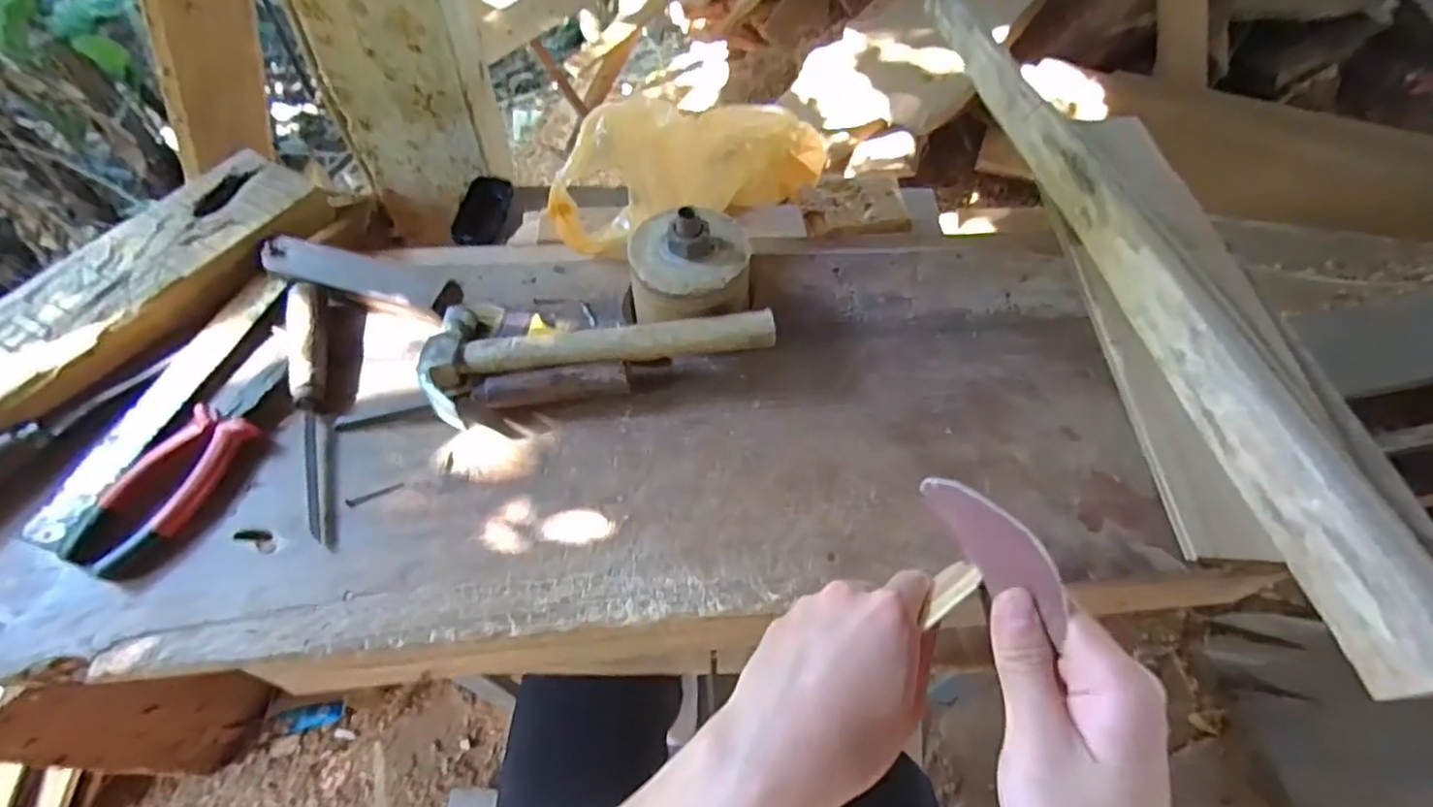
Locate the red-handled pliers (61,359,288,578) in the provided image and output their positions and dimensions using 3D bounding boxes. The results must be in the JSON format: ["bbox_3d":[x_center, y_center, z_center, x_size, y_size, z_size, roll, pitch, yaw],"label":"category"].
[{"bbox_3d":[-0.405,0.040,0.481,0.070,0.015,0.178,18,58,8],"label":"red-handled pliers"}]

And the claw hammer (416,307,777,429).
[{"bbox_3d":[-0.097,-0.060,0.523,0.274,0.041,0.111,-9,58,-9],"label":"claw hammer"}]

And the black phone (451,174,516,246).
[{"bbox_3d":[-0.283,-0.237,0.774,0.058,0.013,0.111,4,57,-1],"label":"black phone"}]

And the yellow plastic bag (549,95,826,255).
[{"bbox_3d":[-0.025,-0.224,0.609,0.272,0.118,0.070,-19,60,-14],"label":"yellow plastic bag"}]

